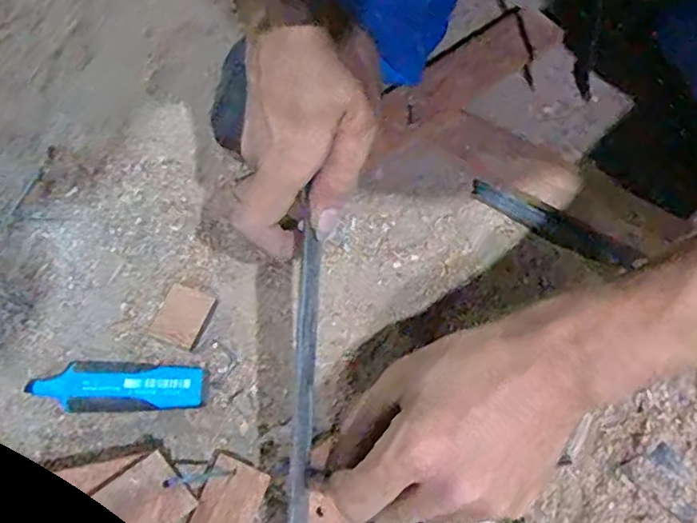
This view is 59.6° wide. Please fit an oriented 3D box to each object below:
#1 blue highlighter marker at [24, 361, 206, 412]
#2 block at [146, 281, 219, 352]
[{"bbox_3d":[-0.132,0.072,0.348,0.100,0.018,0.025,-2,65,1],"label":"blue highlighter marker"},{"bbox_3d":[-0.100,0.034,0.369,0.031,0.007,0.036,21,68,11],"label":"block"}]

